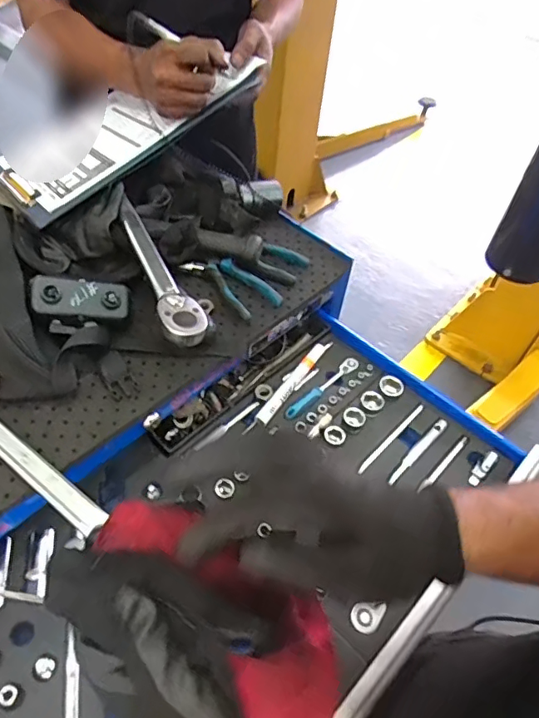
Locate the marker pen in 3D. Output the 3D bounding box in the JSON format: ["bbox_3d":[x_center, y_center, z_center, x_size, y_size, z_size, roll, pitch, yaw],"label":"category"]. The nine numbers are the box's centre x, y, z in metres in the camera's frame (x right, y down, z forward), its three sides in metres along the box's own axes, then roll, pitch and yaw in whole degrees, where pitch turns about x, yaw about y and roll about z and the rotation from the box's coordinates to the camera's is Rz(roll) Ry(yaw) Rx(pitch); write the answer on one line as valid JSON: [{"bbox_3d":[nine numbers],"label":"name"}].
[{"bbox_3d":[0.032,0.025,0.654,0.020,0.015,0.147,28,51,17],"label":"marker pen"}]

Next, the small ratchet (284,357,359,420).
[{"bbox_3d":[0.065,0.037,0.654,0.018,0.018,0.125,38,54,24],"label":"small ratchet"}]

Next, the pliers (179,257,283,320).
[{"bbox_3d":[-0.046,-0.094,0.632,0.052,0.018,0.123,-31,59,-30],"label":"pliers"}]

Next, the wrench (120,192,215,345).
[{"bbox_3d":[-0.118,-0.107,0.589,0.055,0.027,0.241,-13,51,-18],"label":"wrench"}]

